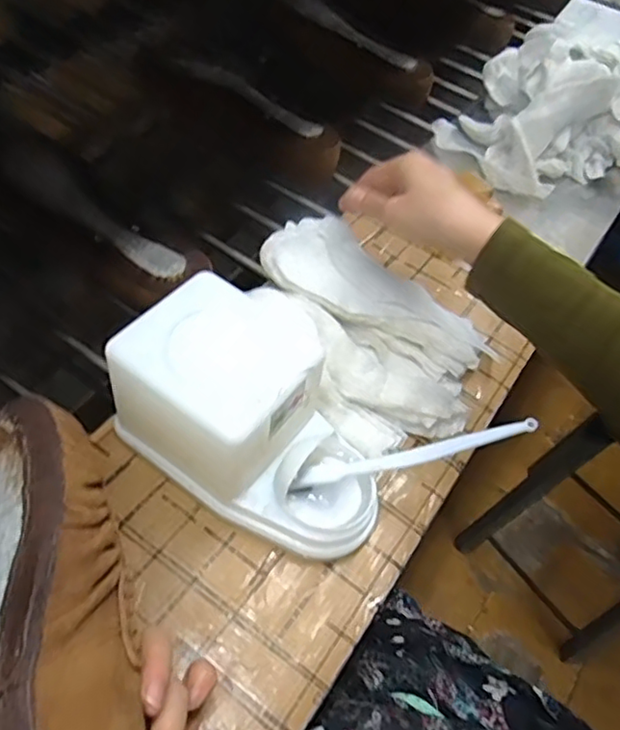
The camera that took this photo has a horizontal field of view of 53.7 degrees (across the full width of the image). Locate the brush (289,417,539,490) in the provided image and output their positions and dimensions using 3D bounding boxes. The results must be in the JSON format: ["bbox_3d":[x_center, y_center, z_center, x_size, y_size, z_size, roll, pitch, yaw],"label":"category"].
[{"bbox_3d":[0.070,0.060,0.418,0.168,0.018,0.018,-14,52,2],"label":"brush"}]

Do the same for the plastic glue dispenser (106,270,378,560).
[{"bbox_3d":[-0.030,0.039,0.406,0.181,0.105,0.107,33,55,16],"label":"plastic glue dispenser"}]

